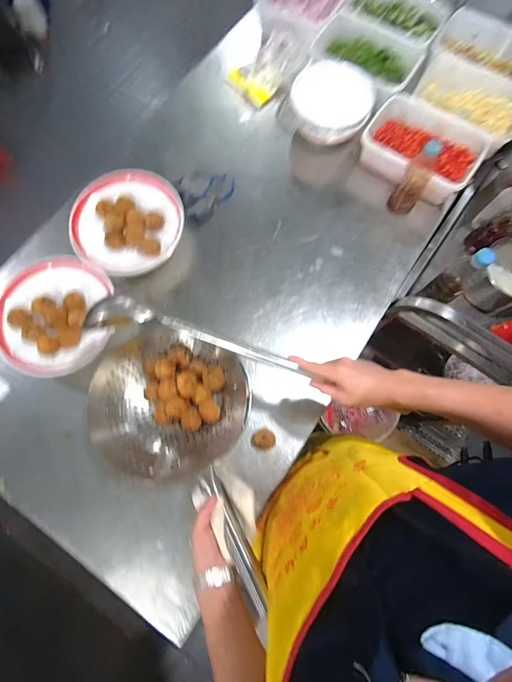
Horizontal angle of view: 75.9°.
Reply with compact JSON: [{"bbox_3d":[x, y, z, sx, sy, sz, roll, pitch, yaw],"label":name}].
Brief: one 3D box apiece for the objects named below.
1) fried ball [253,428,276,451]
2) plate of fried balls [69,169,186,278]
[{"bbox_3d":[0.017,0.198,0.659,0.043,0.034,0.040,0,75,0],"label":"fried ball"},{"bbox_3d":[-0.288,-0.269,0.743,0.240,0.044,0.243,0,75,0],"label":"plate of fried balls"}]

